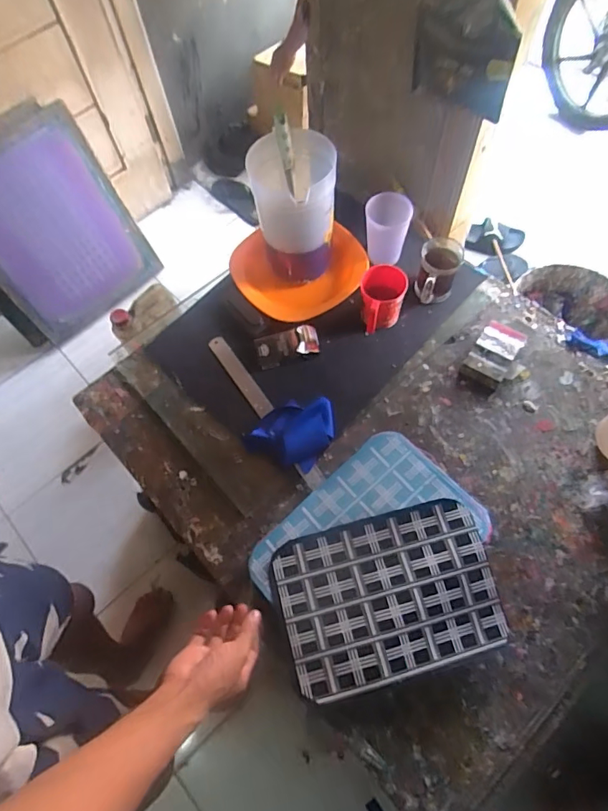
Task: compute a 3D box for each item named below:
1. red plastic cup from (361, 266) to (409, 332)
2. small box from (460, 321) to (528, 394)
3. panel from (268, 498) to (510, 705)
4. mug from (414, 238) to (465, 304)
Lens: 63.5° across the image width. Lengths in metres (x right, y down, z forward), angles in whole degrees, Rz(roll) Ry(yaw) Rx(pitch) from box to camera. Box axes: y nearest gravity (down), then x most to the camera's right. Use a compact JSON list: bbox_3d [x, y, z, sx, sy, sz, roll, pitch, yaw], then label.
[{"bbox_3d":[0.127,-0.173,0.787,0.071,0.067,0.085,-1,67,1],"label":"red plastic cup"},{"bbox_3d":[0.312,-0.078,0.789,0.081,0.024,0.123,31,71,14],"label":"small box"},{"bbox_3d":[0.102,0.234,0.610,0.265,0.022,0.183,-14,67,-5],"label":"panel"},{"bbox_3d":[0.221,-0.218,0.813,0.070,0.076,0.088,16,68,8],"label":"mug"}]

